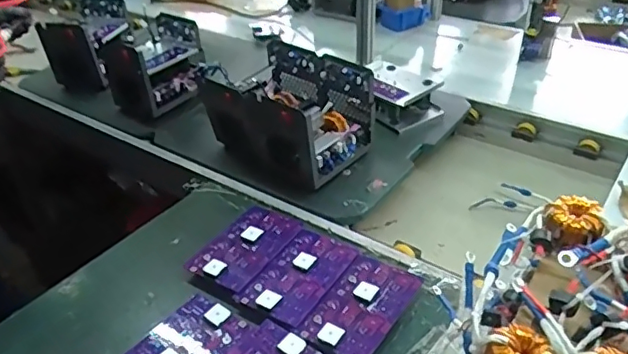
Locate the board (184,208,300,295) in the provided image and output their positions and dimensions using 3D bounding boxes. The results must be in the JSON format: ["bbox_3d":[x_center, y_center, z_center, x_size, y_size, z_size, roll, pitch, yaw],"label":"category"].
[{"bbox_3d":[-0.120,0.119,0.998,0.124,0.017,0.206,21,42,30],"label":"board"}]

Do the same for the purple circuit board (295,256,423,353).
[{"bbox_3d":[0.074,0.193,0.864,0.122,0.013,0.196,21,42,30],"label":"purple circuit board"}]

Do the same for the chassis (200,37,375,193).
[{"bbox_3d":[-0.053,-0.138,1.221,0.315,0.195,0.252,20,42,29],"label":"chassis"}]

